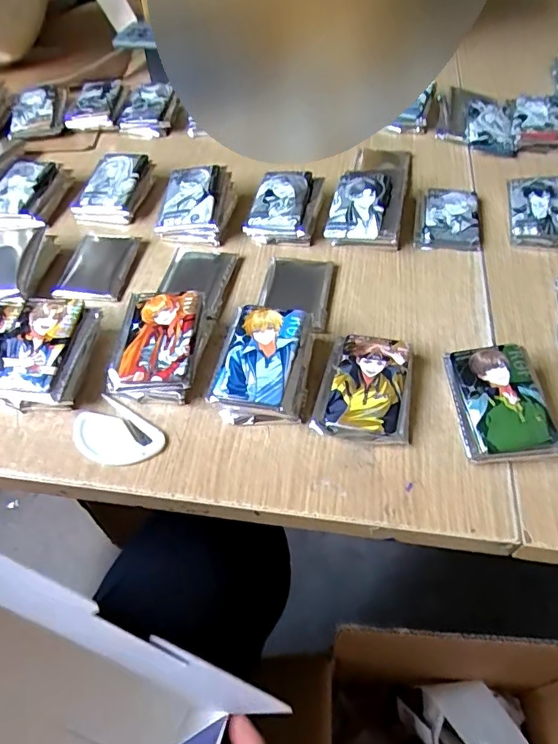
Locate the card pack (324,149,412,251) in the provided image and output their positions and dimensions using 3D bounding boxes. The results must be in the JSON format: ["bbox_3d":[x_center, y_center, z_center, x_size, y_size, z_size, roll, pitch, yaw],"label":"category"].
[{"bbox_3d":[0.091,-0.169,0.534,0.074,0.043,0.103,12,55,8],"label":"card pack"}]

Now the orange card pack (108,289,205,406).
[{"bbox_3d":[-0.098,-0.023,0.425,0.067,0.041,0.088,4,54,3],"label":"orange card pack"}]

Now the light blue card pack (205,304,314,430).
[{"bbox_3d":[-0.012,-0.006,0.412,0.068,0.040,0.086,7,54,5],"label":"light blue card pack"}]

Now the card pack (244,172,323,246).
[{"bbox_3d":[0.006,-0.172,0.546,0.068,0.032,0.084,10,54,7],"label":"card pack"}]

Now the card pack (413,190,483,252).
[{"bbox_3d":[0.177,-0.159,0.546,0.064,0.012,0.090,9,54,6],"label":"card pack"}]

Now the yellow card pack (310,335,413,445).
[{"bbox_3d":[0.068,0.011,0.410,0.070,0.024,0.088,8,54,6],"label":"yellow card pack"}]

